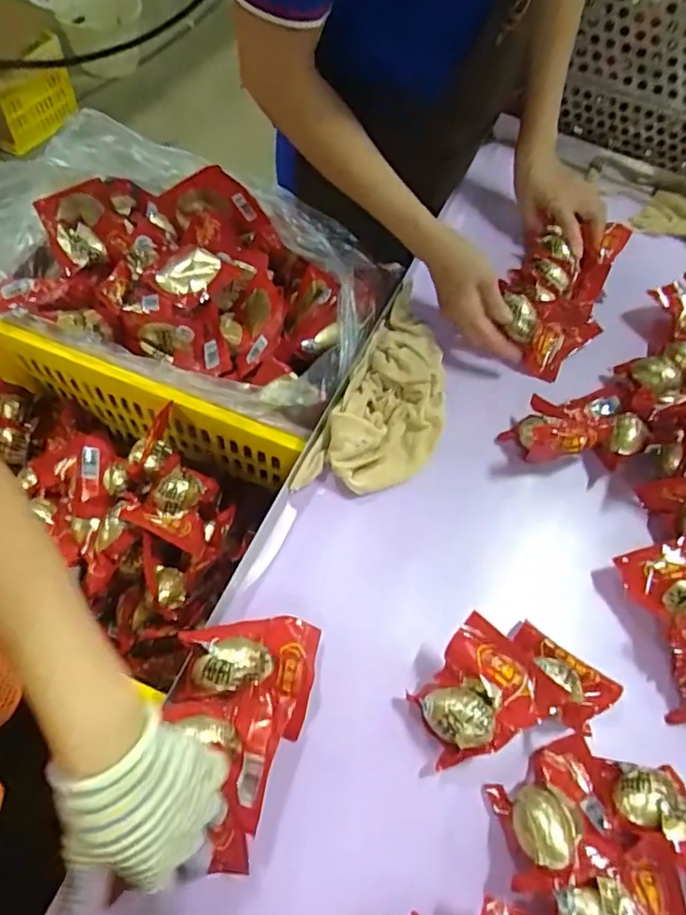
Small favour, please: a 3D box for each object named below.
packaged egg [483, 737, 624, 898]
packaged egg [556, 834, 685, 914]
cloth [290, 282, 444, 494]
[{"bbox_3d":[0.171,0.282,0.465,0.095,0.045,0.093,-4,63,-8],"label":"packaged egg"},{"bbox_3d":[0.211,0.333,0.437,0.111,0.050,0.076,0,62,-6],"label":"packaged egg"},{"bbox_3d":[0.060,-0.067,0.647,0.115,0.047,0.287,24,62,7],"label":"cloth"}]

